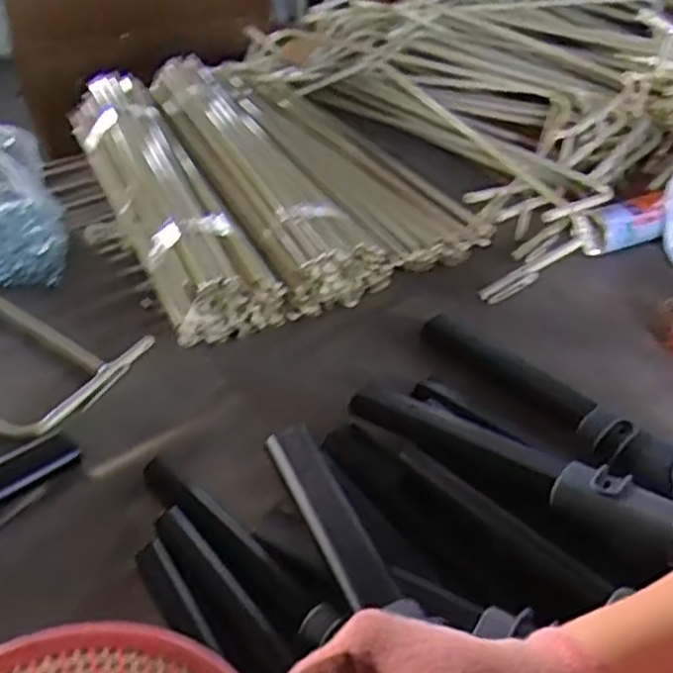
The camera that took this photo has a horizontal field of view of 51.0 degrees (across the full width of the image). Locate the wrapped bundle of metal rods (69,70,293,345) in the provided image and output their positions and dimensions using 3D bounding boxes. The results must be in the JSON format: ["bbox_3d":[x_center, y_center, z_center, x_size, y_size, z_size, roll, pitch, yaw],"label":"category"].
[{"bbox_3d":[-0.270,-0.223,1.075,0.141,0.103,0.652,-18,45,-21],"label":"wrapped bundle of metal rods"}]

